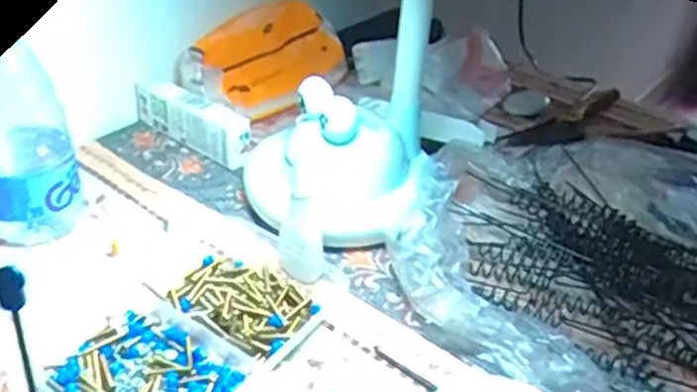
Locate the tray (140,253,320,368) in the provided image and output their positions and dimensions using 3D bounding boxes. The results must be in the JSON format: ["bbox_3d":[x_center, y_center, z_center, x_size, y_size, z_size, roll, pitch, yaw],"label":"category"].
[{"bbox_3d":[-0.064,0.064,0.430,0.094,0.016,0.074,24,39,27],"label":"tray"}]

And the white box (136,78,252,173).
[{"bbox_3d":[-0.133,-0.068,0.585,0.124,0.047,0.027,27,41,30],"label":"white box"}]

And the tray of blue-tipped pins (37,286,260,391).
[{"bbox_3d":[-0.111,0.097,0.374,0.091,0.017,0.086,26,40,29],"label":"tray of blue-tipped pins"}]

